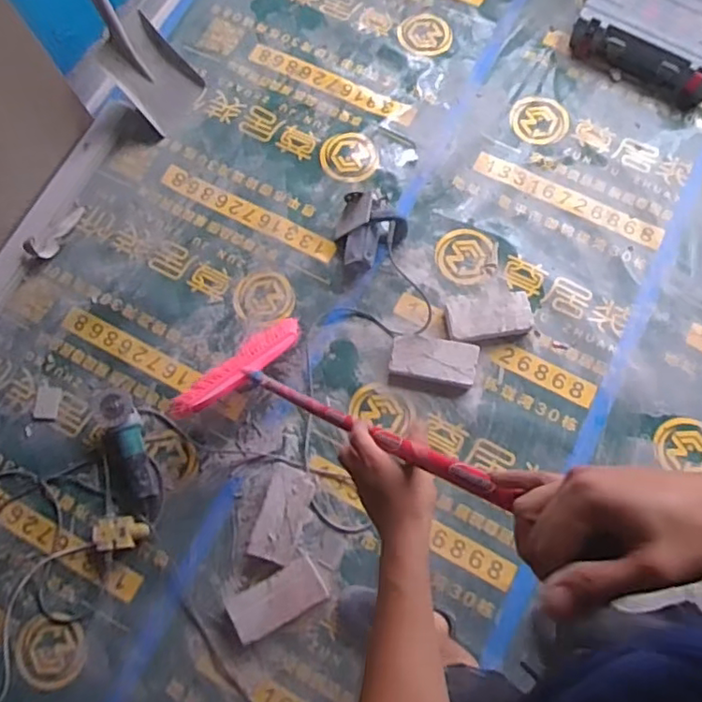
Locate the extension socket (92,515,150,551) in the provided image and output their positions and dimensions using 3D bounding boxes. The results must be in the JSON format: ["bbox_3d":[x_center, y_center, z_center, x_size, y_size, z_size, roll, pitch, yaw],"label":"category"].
[{"bbox_3d":[-0.545,0.431,1.412,0.130,0.050,0.074,-6,74,0],"label":"extension socket"}]

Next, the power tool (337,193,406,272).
[{"bbox_3d":[0.048,-0.310,1.575,0.178,0.139,0.184,0,74,2],"label":"power tool"}]

